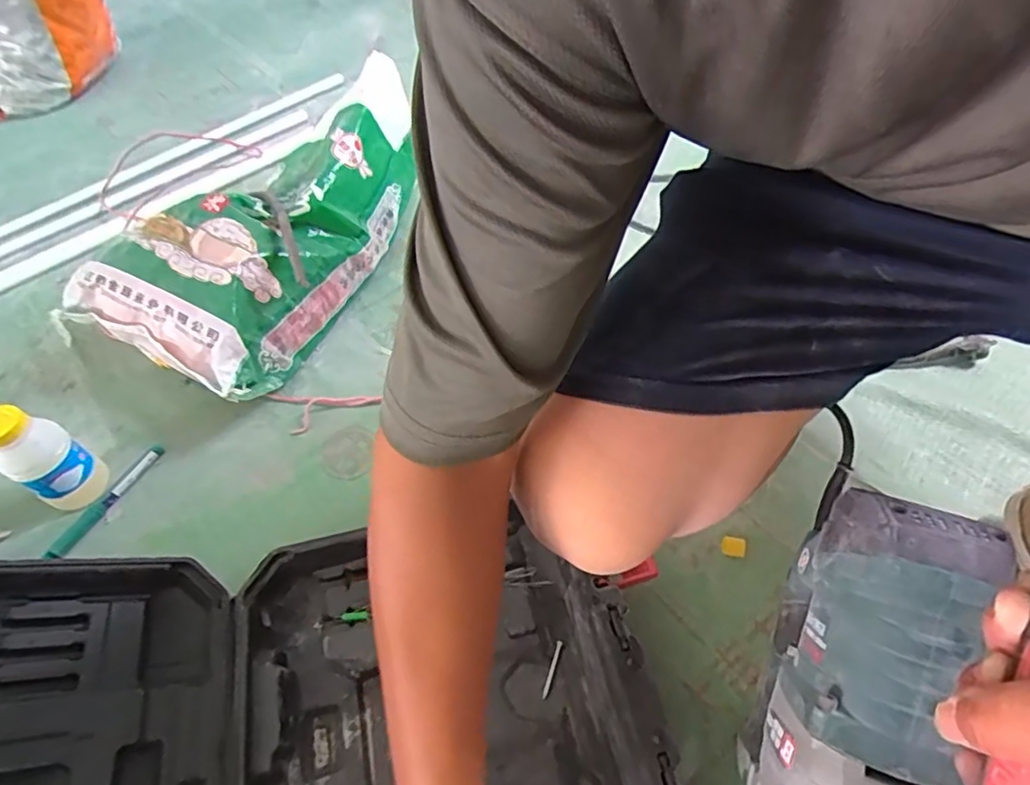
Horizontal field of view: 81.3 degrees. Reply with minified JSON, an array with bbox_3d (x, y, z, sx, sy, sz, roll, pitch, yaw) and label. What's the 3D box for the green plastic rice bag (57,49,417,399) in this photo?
[{"bbox_3d":[-0.332,-0.229,0.814,0.257,0.192,0.486,17,57,16],"label":"green plastic rice bag"}]

